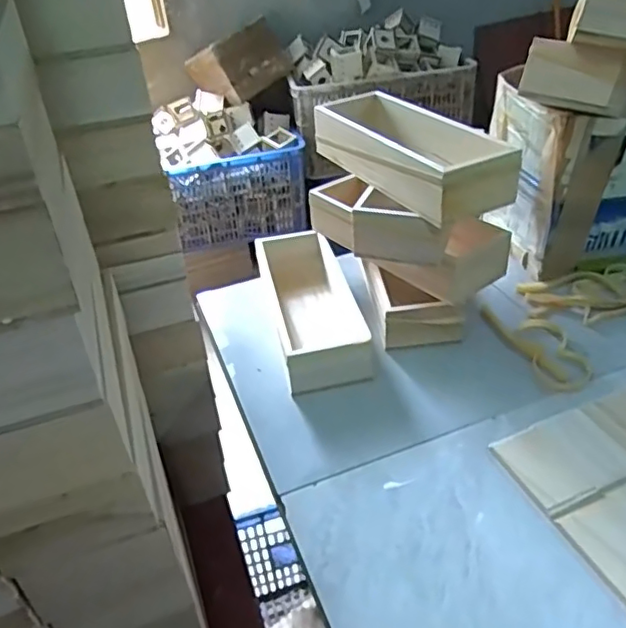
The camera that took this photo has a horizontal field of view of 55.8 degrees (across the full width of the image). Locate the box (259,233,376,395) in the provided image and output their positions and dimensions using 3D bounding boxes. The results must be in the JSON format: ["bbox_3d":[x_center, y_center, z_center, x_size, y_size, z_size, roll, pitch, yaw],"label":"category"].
[{"bbox_3d":[-0.002,-0.015,0.802,0.106,0.062,0.285,-11,35,-7],"label":"box"}]

